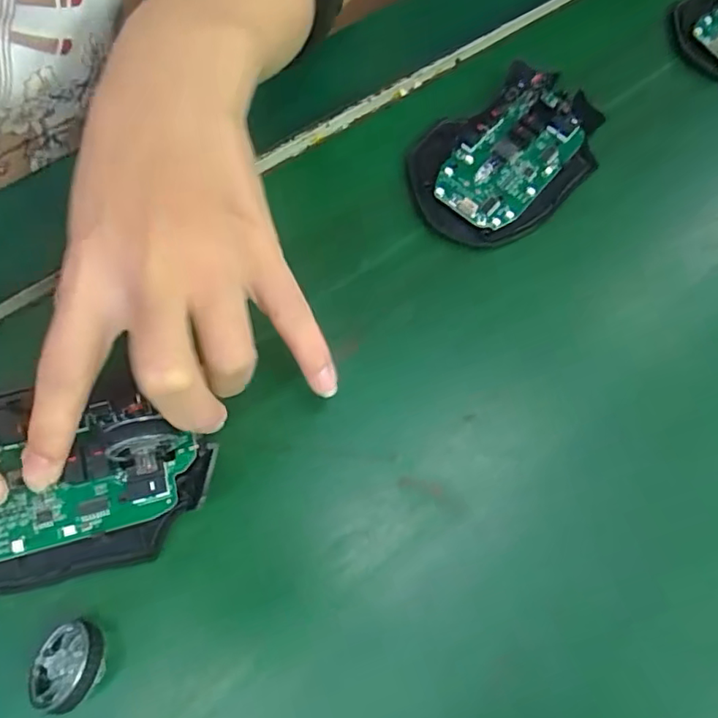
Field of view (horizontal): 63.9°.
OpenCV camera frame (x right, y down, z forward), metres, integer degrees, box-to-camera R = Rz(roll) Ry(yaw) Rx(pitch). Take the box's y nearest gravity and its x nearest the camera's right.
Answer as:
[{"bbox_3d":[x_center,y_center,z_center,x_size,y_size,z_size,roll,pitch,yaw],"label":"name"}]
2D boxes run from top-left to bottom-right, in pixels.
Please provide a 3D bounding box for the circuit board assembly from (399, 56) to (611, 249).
[{"bbox_3d":[0.078,-0.107,0.299,0.118,0.020,0.072,-35,71,-18],"label":"circuit board assembly"}]

